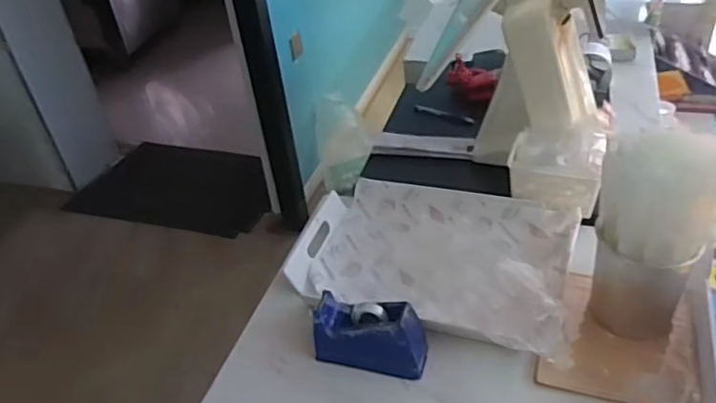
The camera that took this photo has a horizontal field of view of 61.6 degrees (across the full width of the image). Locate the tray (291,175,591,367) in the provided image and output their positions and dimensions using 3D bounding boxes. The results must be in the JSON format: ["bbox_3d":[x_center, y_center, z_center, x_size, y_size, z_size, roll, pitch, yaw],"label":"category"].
[{"bbox_3d":[0.107,0.078,0.893,0.393,0.041,0.279,8,40,19],"label":"tray"}]

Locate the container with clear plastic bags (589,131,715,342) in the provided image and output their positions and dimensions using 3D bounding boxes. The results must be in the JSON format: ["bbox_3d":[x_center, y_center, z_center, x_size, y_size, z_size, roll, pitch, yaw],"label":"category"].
[{"bbox_3d":[0.352,0.049,0.726,0.128,0.274,0.102,9,40,20],"label":"container with clear plastic bags"}]

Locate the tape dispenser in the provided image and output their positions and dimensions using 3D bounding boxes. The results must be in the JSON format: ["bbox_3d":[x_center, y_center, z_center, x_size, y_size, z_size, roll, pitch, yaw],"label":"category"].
[{"bbox_3d":[0.016,0.166,0.751,0.137,0.075,0.061,6,39,16],"label":"tape dispenser"}]

